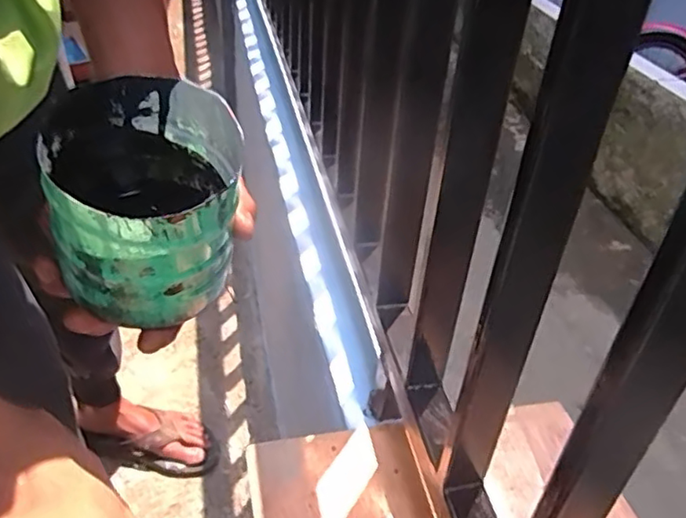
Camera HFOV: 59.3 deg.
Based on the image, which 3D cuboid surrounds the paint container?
[{"bbox_3d":[-0.110,-0.033,0.344,0.102,0.109,0.112,2,50,-4],"label":"paint container"}]

